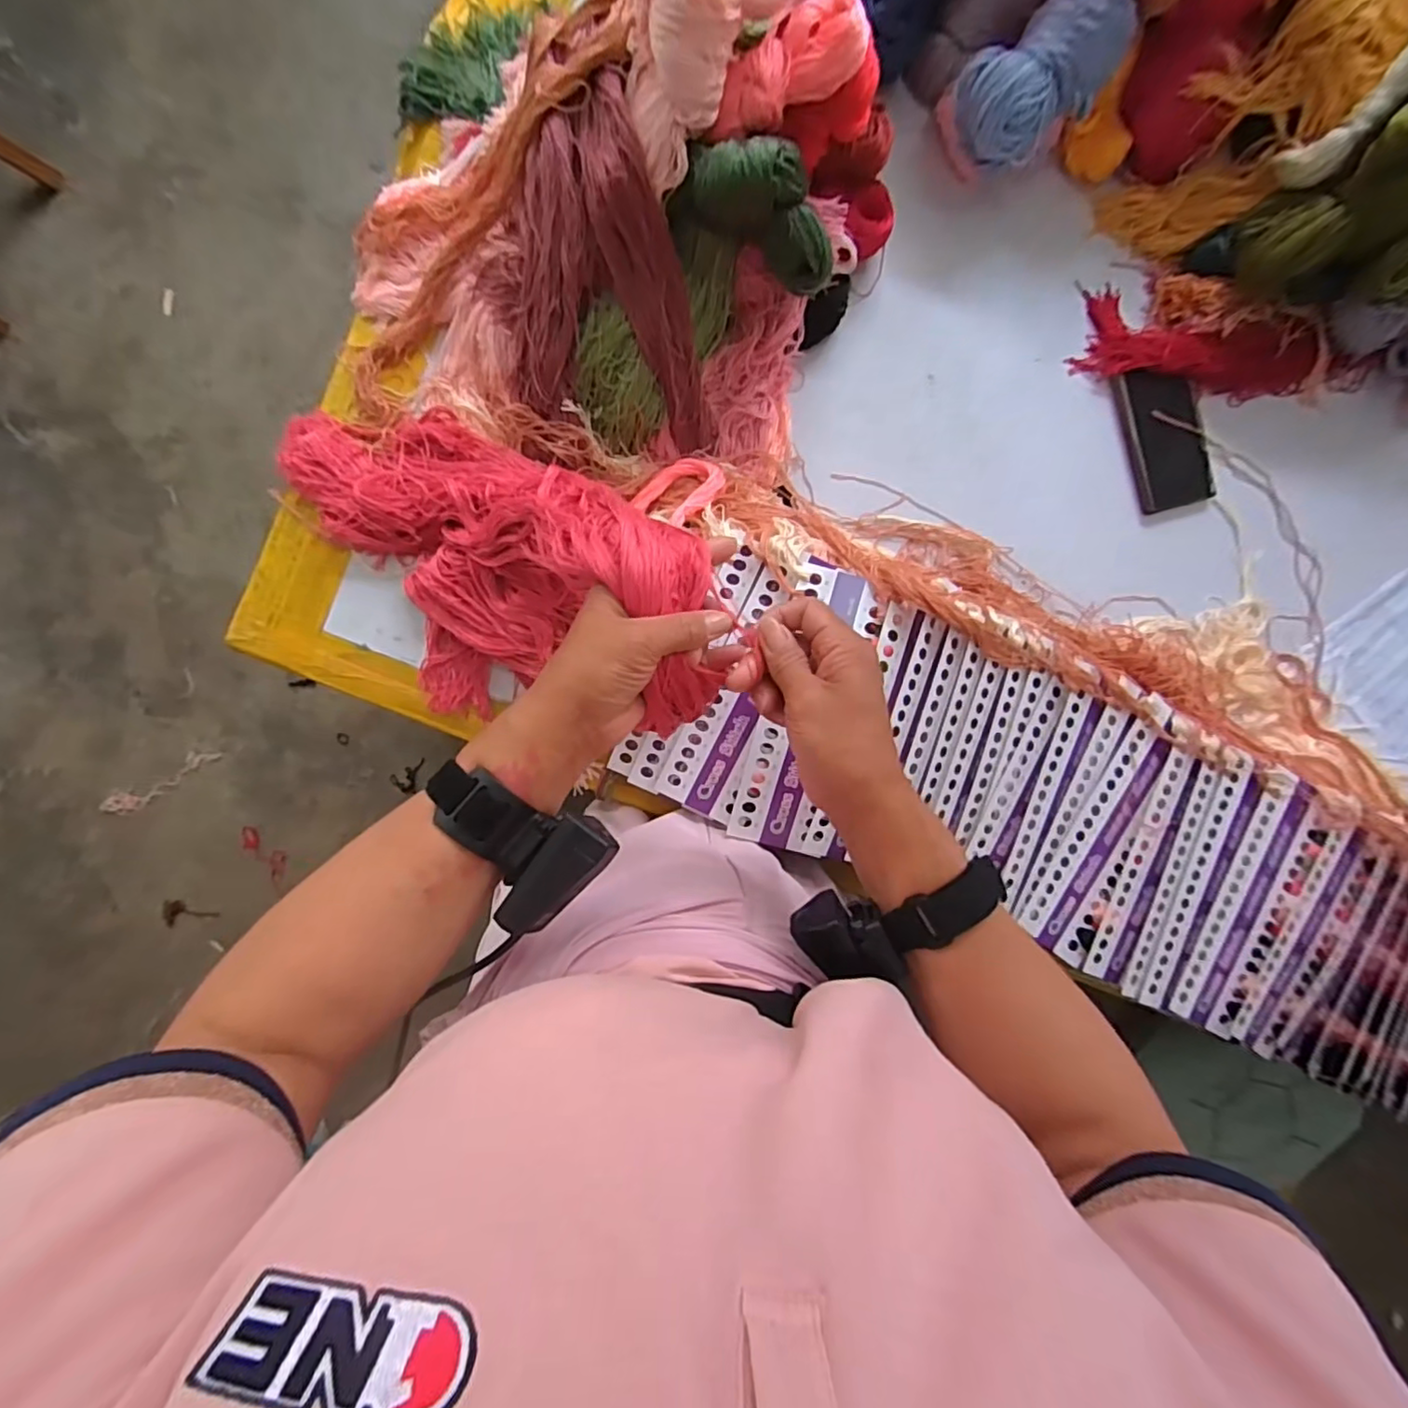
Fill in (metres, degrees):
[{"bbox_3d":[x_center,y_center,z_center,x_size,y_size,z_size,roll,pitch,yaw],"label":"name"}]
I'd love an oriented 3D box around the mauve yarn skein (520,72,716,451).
[{"bbox_3d":[-0.071,-0.351,0.509,0.176,0.055,0.244,4,125,-3],"label":"mauve yarn skein"}]

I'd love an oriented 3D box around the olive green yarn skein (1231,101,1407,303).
[{"bbox_3d":[0.605,-0.431,0.550,0.171,0.138,0.137,-28,94,-2],"label":"olive green yarn skein"}]

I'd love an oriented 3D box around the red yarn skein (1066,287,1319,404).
[{"bbox_3d":[0.513,-0.364,0.626,0.252,0.037,0.085,10,91,-4],"label":"red yarn skein"}]

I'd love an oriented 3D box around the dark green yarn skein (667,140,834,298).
[{"bbox_3d":[0.043,-0.384,0.474,0.134,0.073,0.062,19,91,-4],"label":"dark green yarn skein"}]

